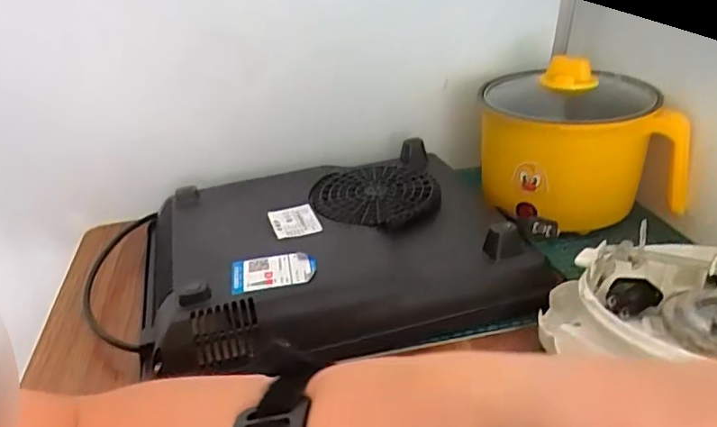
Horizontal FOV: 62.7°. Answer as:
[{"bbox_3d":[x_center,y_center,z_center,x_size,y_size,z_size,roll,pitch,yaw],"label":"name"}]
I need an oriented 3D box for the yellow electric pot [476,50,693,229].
[{"bbox_3d":[0.216,-0.079,0.604,0.183,0.144,0.150,-1,28,3],"label":"yellow electric pot"}]

